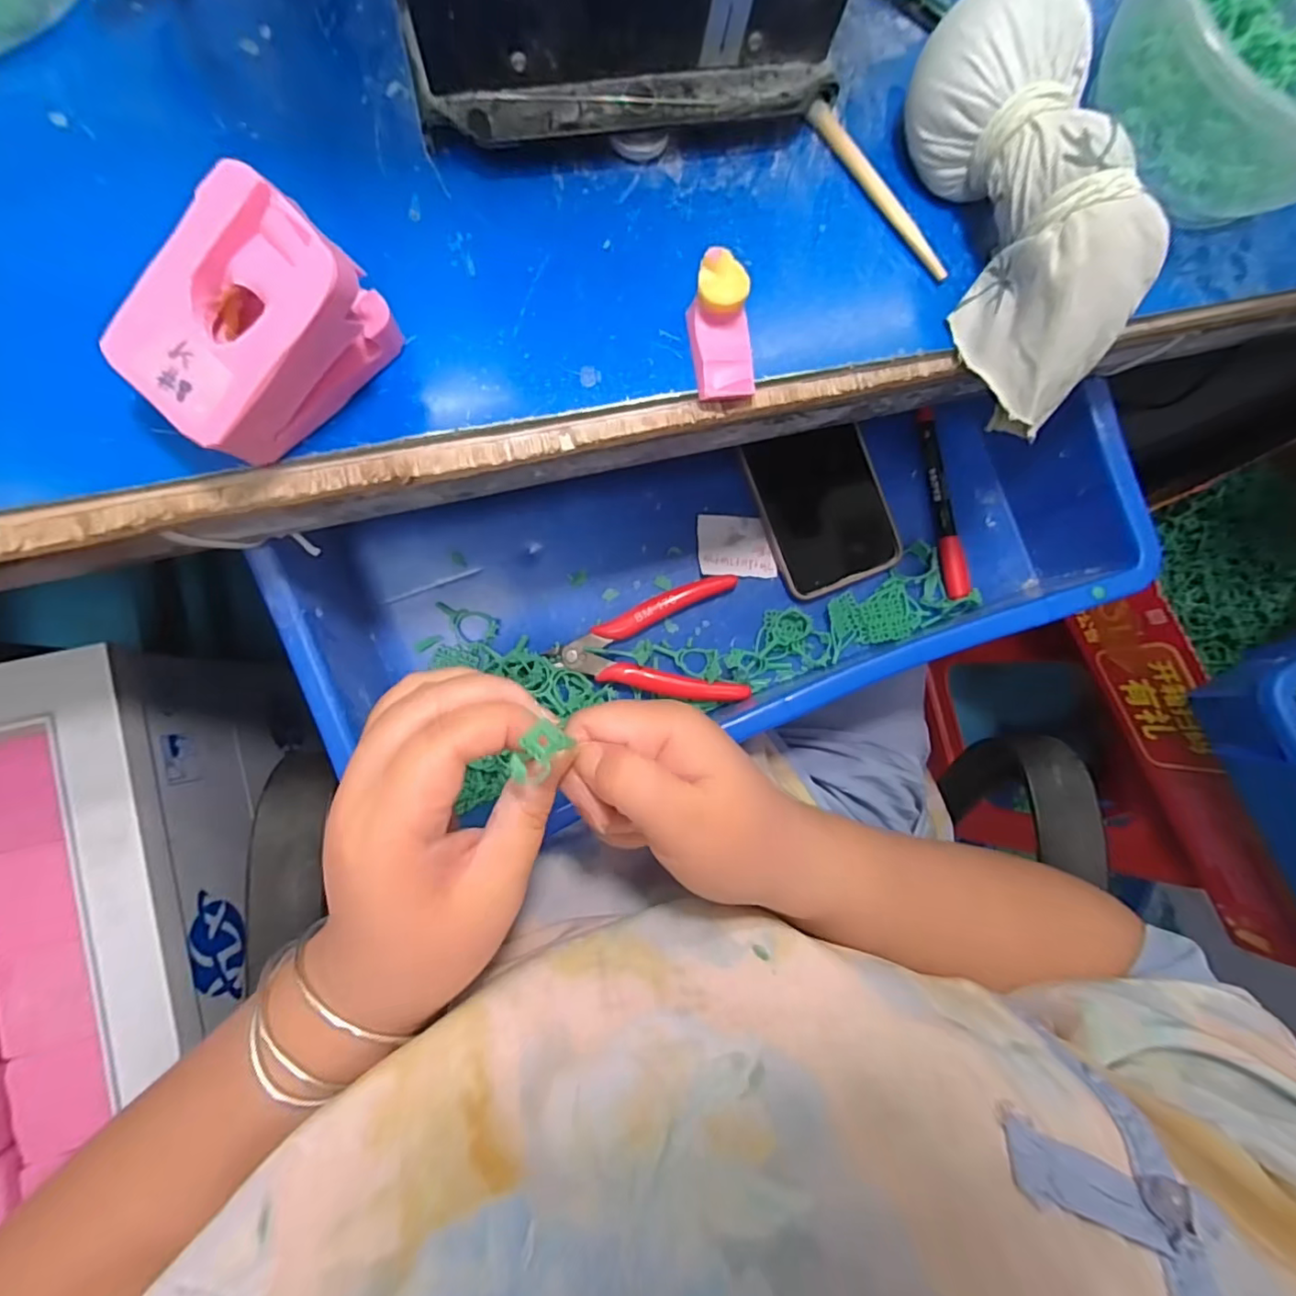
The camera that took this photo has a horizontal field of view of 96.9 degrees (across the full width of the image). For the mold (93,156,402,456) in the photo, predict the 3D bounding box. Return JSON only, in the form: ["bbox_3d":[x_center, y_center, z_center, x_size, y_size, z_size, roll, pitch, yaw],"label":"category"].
[{"bbox_3d":[-0.122,-0.098,0.181,0.072,0.051,0.046,-44,91,-7],"label":"mold"}]

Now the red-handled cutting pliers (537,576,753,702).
[{"bbox_3d":[0.001,0.002,0.347,0.113,0.011,0.074,-9,86,-7],"label":"red-handled cutting pliers"}]

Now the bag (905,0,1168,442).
[{"bbox_3d":[0.140,-0.160,0.211,0.053,0.049,0.144,-17,88,-7],"label":"bag"}]

